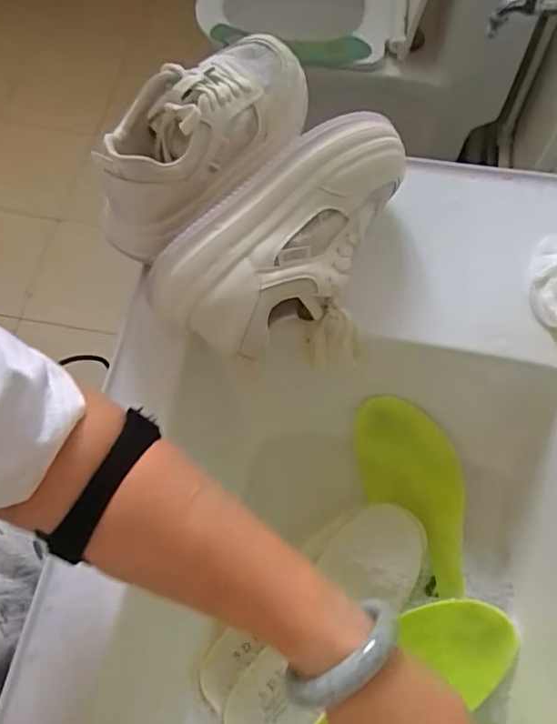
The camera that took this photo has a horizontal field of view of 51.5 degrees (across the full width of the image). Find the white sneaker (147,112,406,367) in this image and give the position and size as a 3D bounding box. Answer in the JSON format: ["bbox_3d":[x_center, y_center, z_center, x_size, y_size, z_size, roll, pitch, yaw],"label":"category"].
[{"bbox_3d":[0.025,-0.082,0.479,0.229,0.115,0.129,-39,71,-13],"label":"white sneaker"}]

